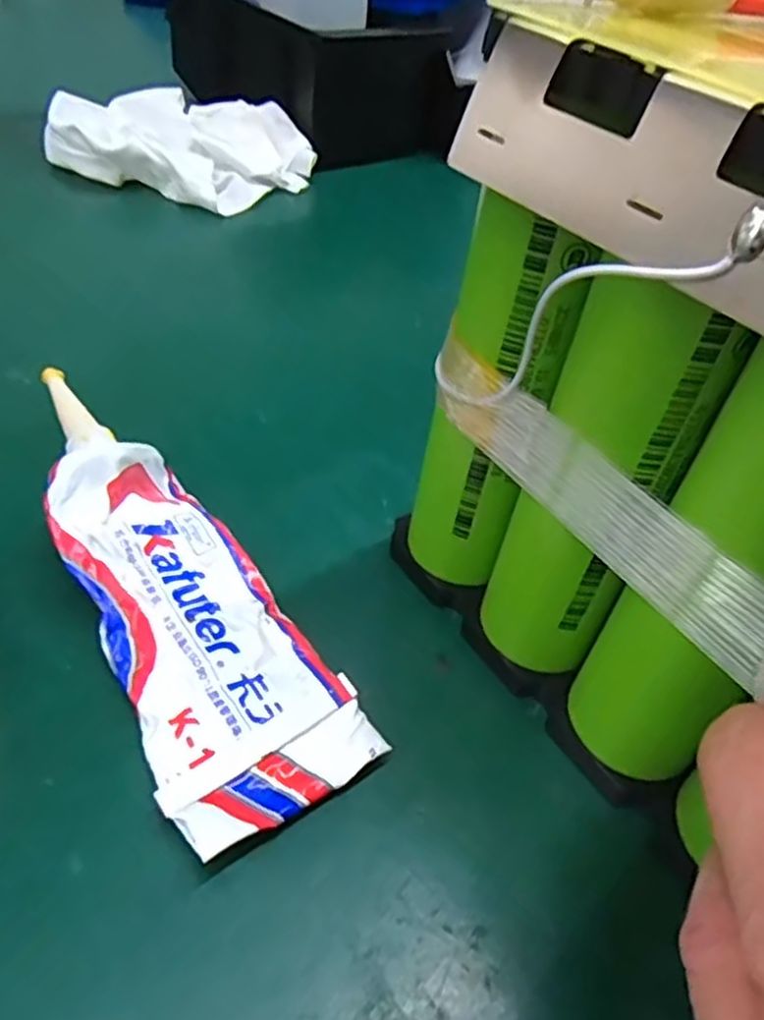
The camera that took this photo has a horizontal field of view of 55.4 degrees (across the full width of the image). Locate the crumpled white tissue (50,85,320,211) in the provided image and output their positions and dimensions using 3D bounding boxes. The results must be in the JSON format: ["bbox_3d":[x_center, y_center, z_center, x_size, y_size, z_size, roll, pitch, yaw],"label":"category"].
[{"bbox_3d":[-0.110,-0.209,0.415,0.131,0.032,0.093,17,44,5],"label":"crumpled white tissue"}]

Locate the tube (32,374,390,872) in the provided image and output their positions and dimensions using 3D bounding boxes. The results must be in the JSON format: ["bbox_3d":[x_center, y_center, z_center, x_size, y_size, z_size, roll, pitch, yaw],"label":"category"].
[{"bbox_3d":[-0.059,0.016,0.191,0.047,0.022,0.141,-23,53,-31],"label":"tube"}]

